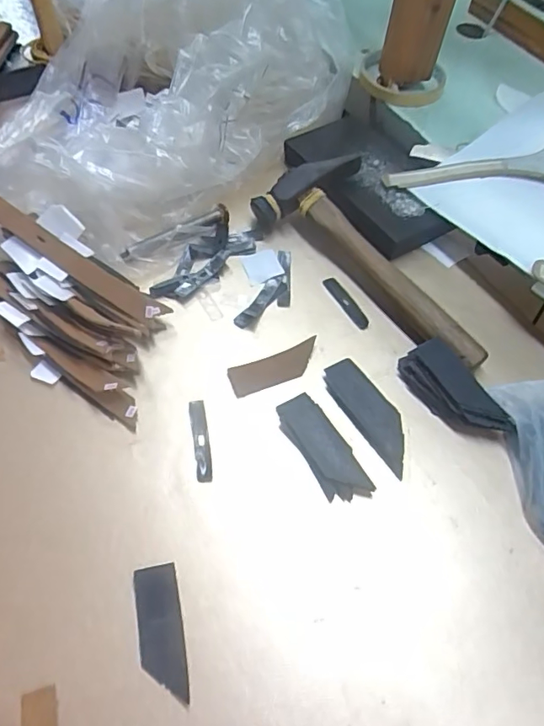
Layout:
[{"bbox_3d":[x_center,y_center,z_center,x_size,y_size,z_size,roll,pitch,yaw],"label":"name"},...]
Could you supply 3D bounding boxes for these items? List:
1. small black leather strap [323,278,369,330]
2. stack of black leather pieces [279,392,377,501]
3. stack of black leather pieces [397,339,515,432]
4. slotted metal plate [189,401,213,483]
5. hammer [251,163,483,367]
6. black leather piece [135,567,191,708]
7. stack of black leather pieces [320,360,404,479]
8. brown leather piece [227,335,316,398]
[{"bbox_3d":[0.056,-0.046,0.400,0.012,0.004,0.051,-26,62,-17],"label":"small black leather strap"},{"bbox_3d":[0.031,0.053,0.326,0.028,0.009,0.076,-28,62,-18],"label":"stack of black leather pieces"},{"bbox_3d":[0.119,0.019,0.344,0.033,0.021,0.076,-29,63,-19],"label":"stack of black leather pieces"},{"bbox_3d":[-0.045,0.049,0.329,0.010,0.004,0.054,-8,58,-7],"label":"slotted metal plate"},{"bbox_3d":[0.085,-0.085,0.398,0.088,0.040,0.212,-37,66,-22],"label":"hammer"},{"bbox_3d":[-0.058,0.139,0.271,0.023,0.004,0.063,-7,63,-10],"label":"black leather piece"},{"bbox_3d":[0.065,0.032,0.342,0.034,0.004,0.082,-29,63,-19],"label":"stack of black leather pieces"},{"bbox_3d":[0.003,0.004,0.360,0.064,0.005,0.023,-18,60,-13],"label":"brown leather piece"}]

